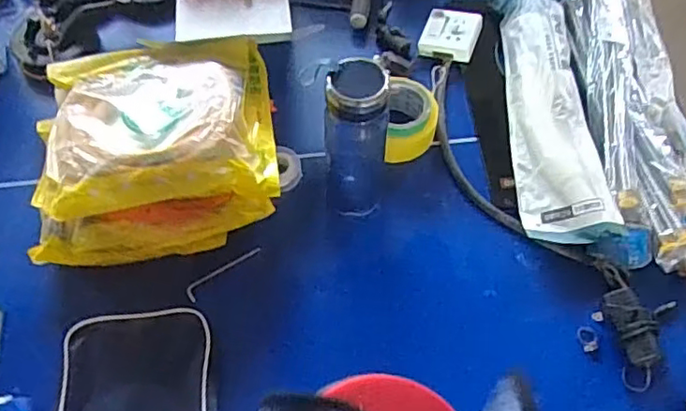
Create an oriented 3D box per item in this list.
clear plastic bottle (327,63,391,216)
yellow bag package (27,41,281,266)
[{"bbox_3d":[0.017,-0.083,0.752,0.079,0.219,0.075,2,55,2],"label":"clear plastic bottle"},{"bbox_3d":[-0.248,-0.075,0.799,0.313,0.151,0.259,-6,55,-4],"label":"yellow bag package"}]

